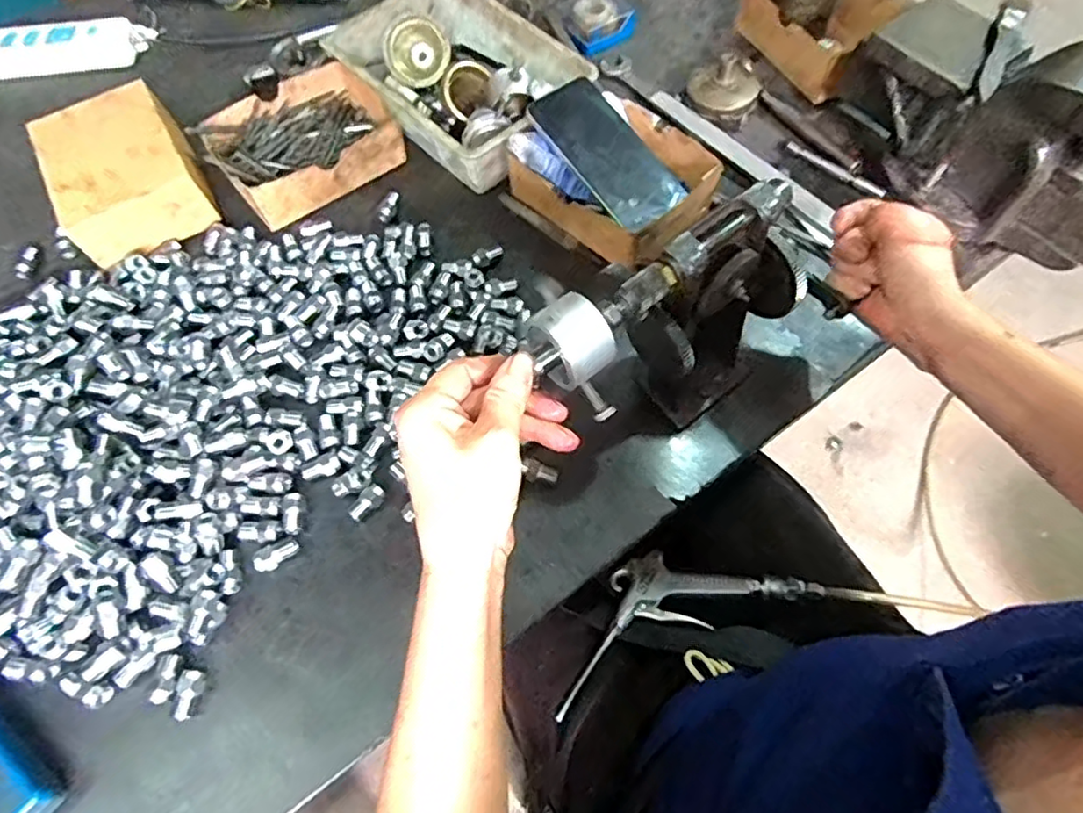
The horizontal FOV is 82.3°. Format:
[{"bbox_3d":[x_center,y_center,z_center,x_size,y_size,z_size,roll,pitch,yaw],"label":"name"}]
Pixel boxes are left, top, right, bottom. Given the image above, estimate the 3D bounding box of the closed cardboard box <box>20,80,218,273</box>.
[{"bbox_3d":[-0.401,-0.226,0.599,0.123,0.064,0.157,-29,65,-12],"label":"closed cardboard box"}]

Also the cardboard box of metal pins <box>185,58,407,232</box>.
[{"bbox_3d":[-0.241,-0.272,0.629,0.171,0.046,0.143,-36,67,-16],"label":"cardboard box of metal pins"}]

